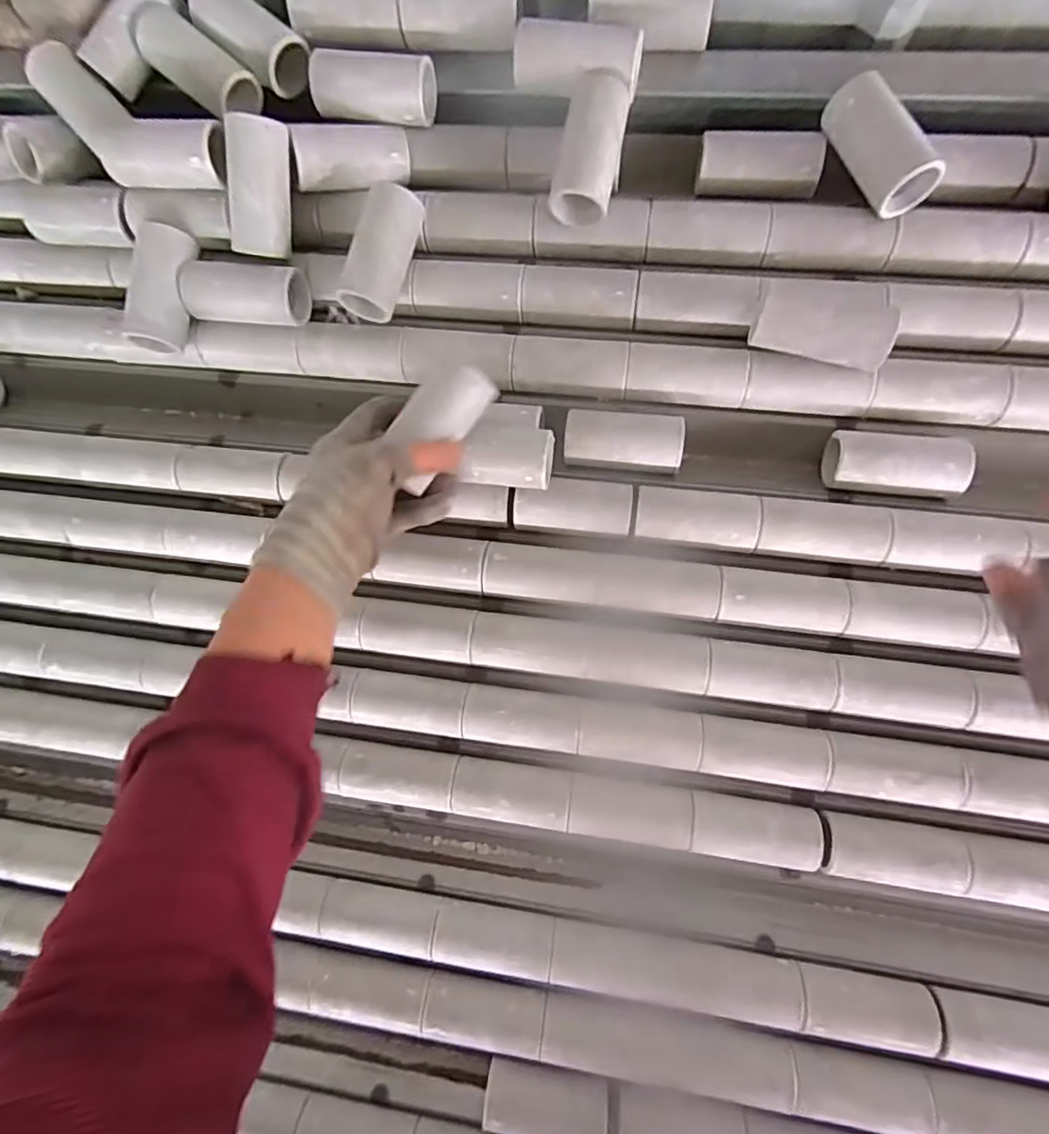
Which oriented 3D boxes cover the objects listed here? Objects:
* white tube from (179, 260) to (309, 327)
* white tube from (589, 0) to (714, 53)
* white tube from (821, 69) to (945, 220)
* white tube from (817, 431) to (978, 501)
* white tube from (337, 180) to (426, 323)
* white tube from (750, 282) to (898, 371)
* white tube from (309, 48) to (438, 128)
[{"bbox_3d":[-0.208,-0.203,0.451,0.083,0.038,0.040,8,88,7],"label":"white tube"},{"bbox_3d":[0.088,-0.376,0.415,0.088,0.044,0.045,1,87,7],"label":"white tube"},{"bbox_3d":[0.232,-0.277,0.396,0.034,0.037,0.086,-27,84,5],"label":"white tube"},{"bbox_3d":[0.255,-0.069,0.414,0.085,0.034,0.037,6,88,7],"label":"white tube"},{"bbox_3d":[-0.100,-0.222,0.434,0.036,0.042,0.086,15,89,8],"label":"white tube"},{"bbox_3d":[0.193,-0.155,0.397,0.083,0.039,0.034,17,89,8],"label":"white tube"},{"bbox_3d":[-0.109,-0.344,0.432,0.083,0.042,0.035,6,88,7],"label":"white tube"}]

